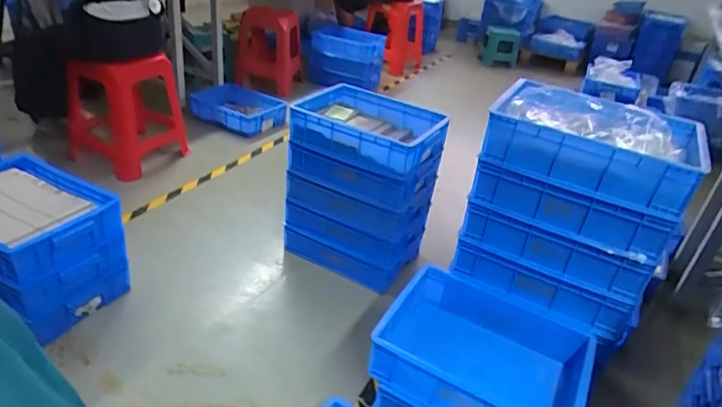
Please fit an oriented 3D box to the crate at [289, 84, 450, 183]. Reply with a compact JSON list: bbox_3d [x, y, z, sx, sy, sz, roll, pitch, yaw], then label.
[{"bbox_3d":[0.035,-0.236,1.561,0.434,0.119,0.361,21,33,21],"label":"crate"}]

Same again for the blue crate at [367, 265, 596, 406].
[{"bbox_3d":[0.255,0.320,1.082,0.402,0.123,0.296,21,33,21],"label":"blue crate"}]

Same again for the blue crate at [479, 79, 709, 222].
[{"bbox_3d":[0.470,-0.130,1.047,0.376,0.125,0.262,21,33,22],"label":"blue crate"}]

